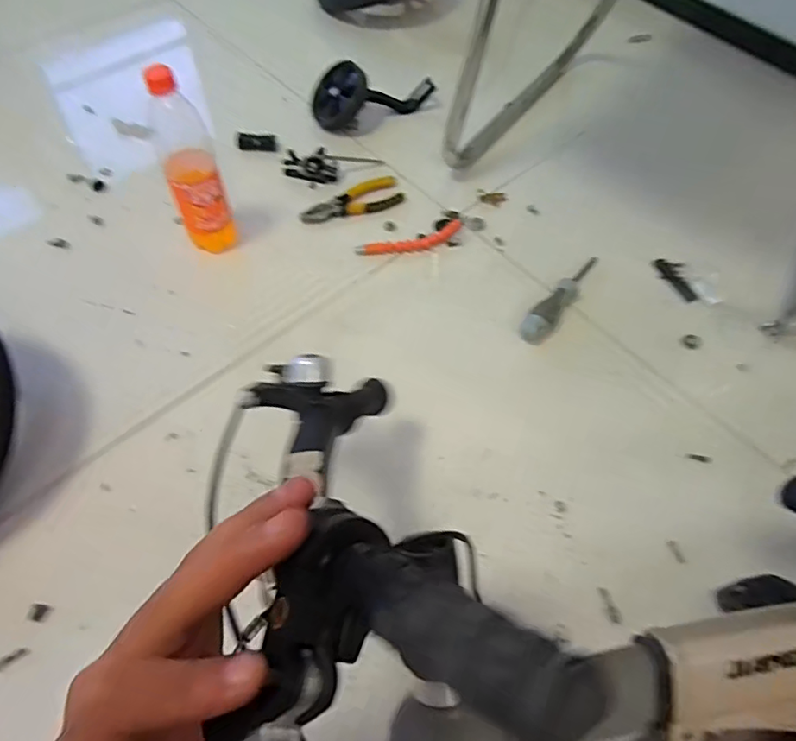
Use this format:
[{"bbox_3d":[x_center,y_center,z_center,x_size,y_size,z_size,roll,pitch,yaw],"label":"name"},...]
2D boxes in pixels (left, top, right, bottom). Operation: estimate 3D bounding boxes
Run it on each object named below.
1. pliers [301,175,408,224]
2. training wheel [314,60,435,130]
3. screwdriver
[{"bbox_3d":[-0.065,-0.248,0.827,0.157,0.013,0.055,-26,64,-17],"label":"pliers"},{"bbox_3d":[-0.038,-0.448,0.914,0.196,0.082,0.089,-3,59,-5],"label":"training wheel"},{"bbox_3d":[0.223,-0.100,0.752,0.038,0.027,0.179,35,63,17],"label":"screwdriver"}]

